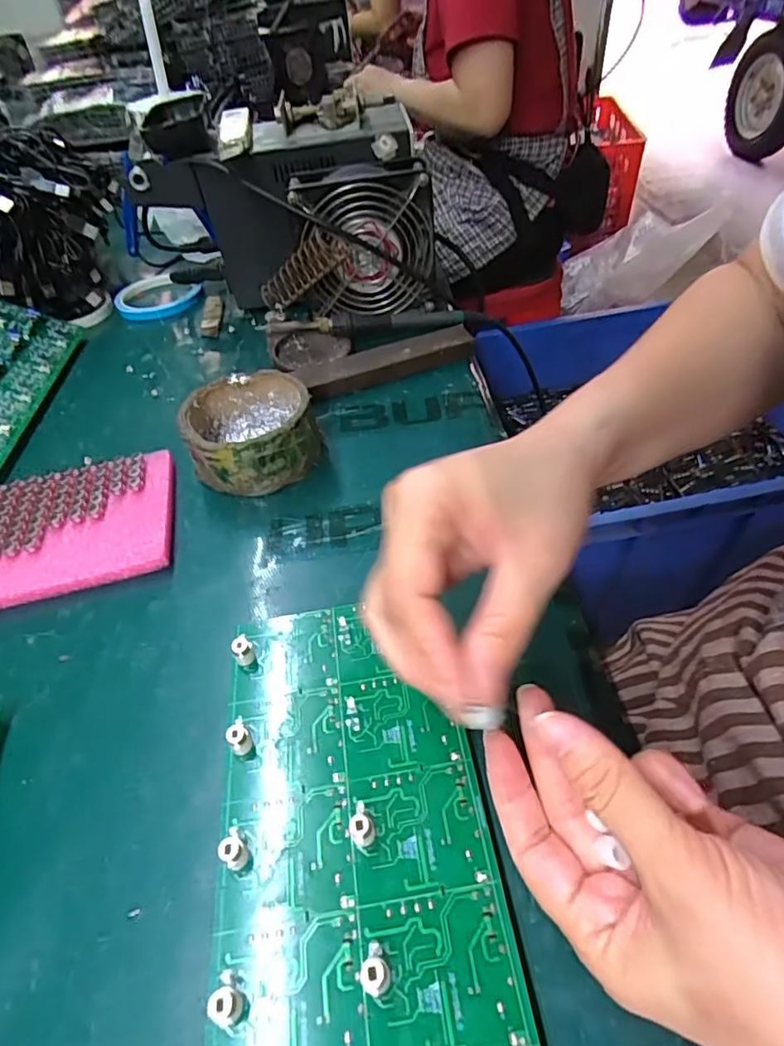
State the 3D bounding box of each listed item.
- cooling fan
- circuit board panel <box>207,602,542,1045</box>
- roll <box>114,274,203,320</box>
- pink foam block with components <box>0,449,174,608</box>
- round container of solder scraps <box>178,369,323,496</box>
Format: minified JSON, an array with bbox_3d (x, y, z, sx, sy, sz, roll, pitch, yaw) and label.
[{"bbox_3d":[-0.022,-0.242,0.492,0.116,0.106,0.053,-10,46,-4],"label":"cooling fan"},{"bbox_3d":[-0.015,0.127,0.226,0.105,0.017,0.224,-9,46,-2],"label":"circuit board panel"},{"bbox_3d":[-0.252,-0.244,0.605,0.084,0.016,0.089,-3,46,3],"label":"roll"},{"bbox_3d":[-0.214,0.003,0.366,0.139,0.019,0.104,-15,47,-8],"label":"pink foam block with components"},{"bbox_3d":[-0.097,-0.064,0.395,0.085,0.045,0.083,-3,46,3],"label":"round container of solder scraps"}]

